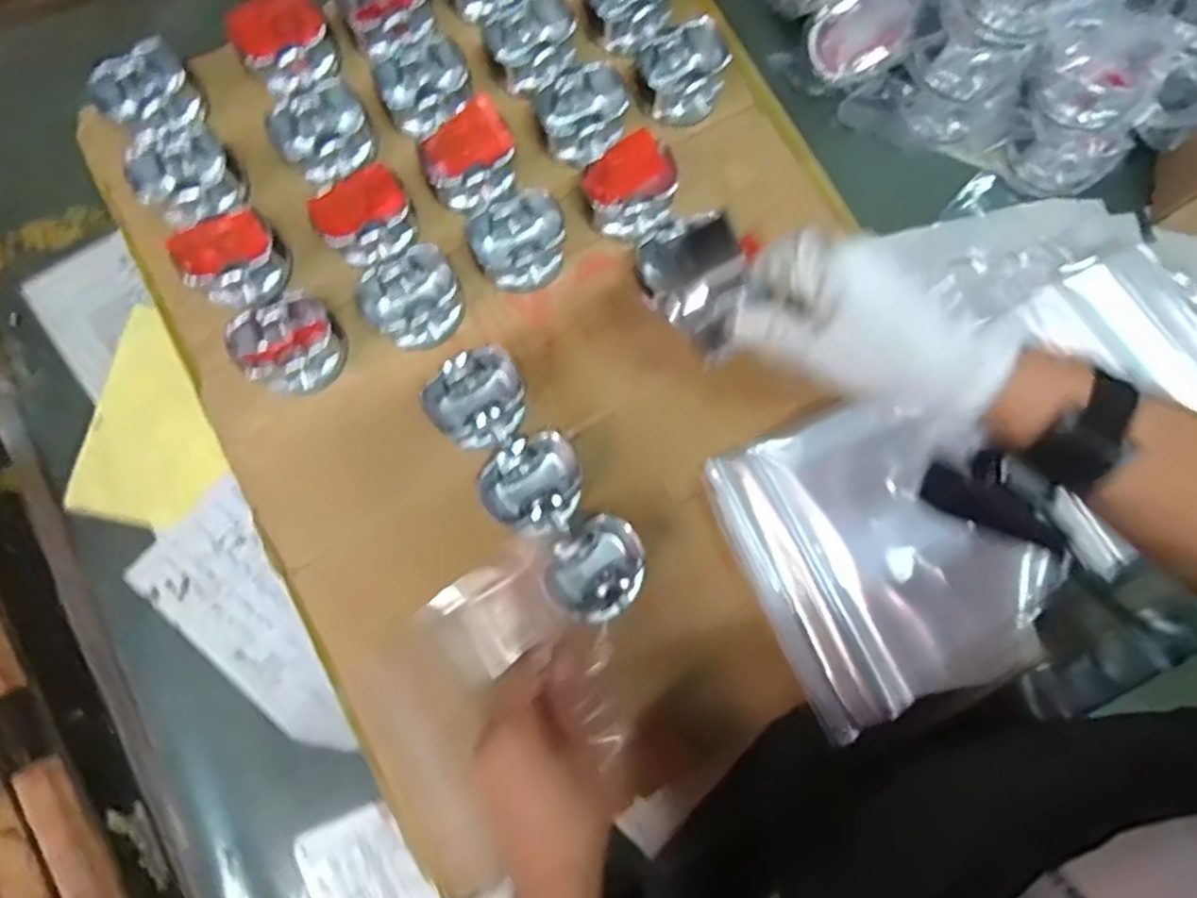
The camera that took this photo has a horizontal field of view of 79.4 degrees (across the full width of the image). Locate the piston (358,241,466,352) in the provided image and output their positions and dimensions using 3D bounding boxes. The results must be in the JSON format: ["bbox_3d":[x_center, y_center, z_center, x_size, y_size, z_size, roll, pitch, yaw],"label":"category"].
[{"bbox_3d":[-0.134,-0.109,0.530,0.071,0.035,0.059,-35,82,-7],"label":"piston"}]

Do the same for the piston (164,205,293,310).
[{"bbox_3d":[-0.262,-0.139,0.526,0.074,0.044,0.058,-38,82,-7],"label":"piston"}]

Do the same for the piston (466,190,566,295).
[{"bbox_3d":[-0.056,-0.154,0.535,0.062,0.037,0.066,0,81,-1],"label":"piston"}]

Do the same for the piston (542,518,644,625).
[{"bbox_3d":[-0.001,0.083,0.492,0.067,0.036,0.061,-42,84,-7],"label":"piston"}]

